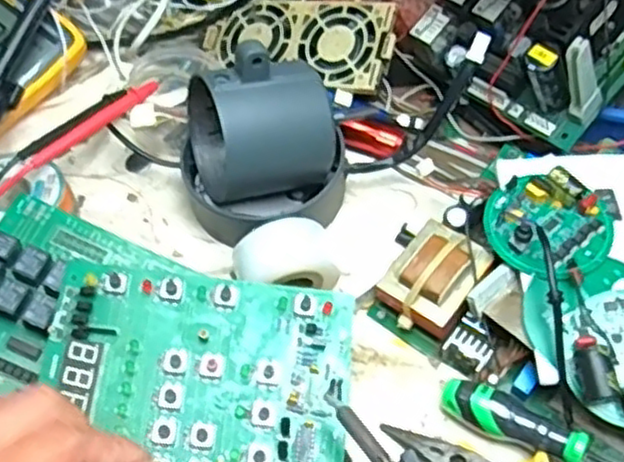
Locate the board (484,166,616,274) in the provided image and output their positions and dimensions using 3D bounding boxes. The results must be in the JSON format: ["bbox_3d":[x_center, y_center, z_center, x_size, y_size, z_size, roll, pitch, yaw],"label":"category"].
[{"bbox_3d":[0.137,-0.005,0.426,0.070,0.026,0.059,-8,57,-4],"label":"board"}]

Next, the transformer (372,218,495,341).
[{"bbox_3d":[0.072,0.029,0.444,0.052,0.035,0.058,32,63,21],"label":"transformer"}]

